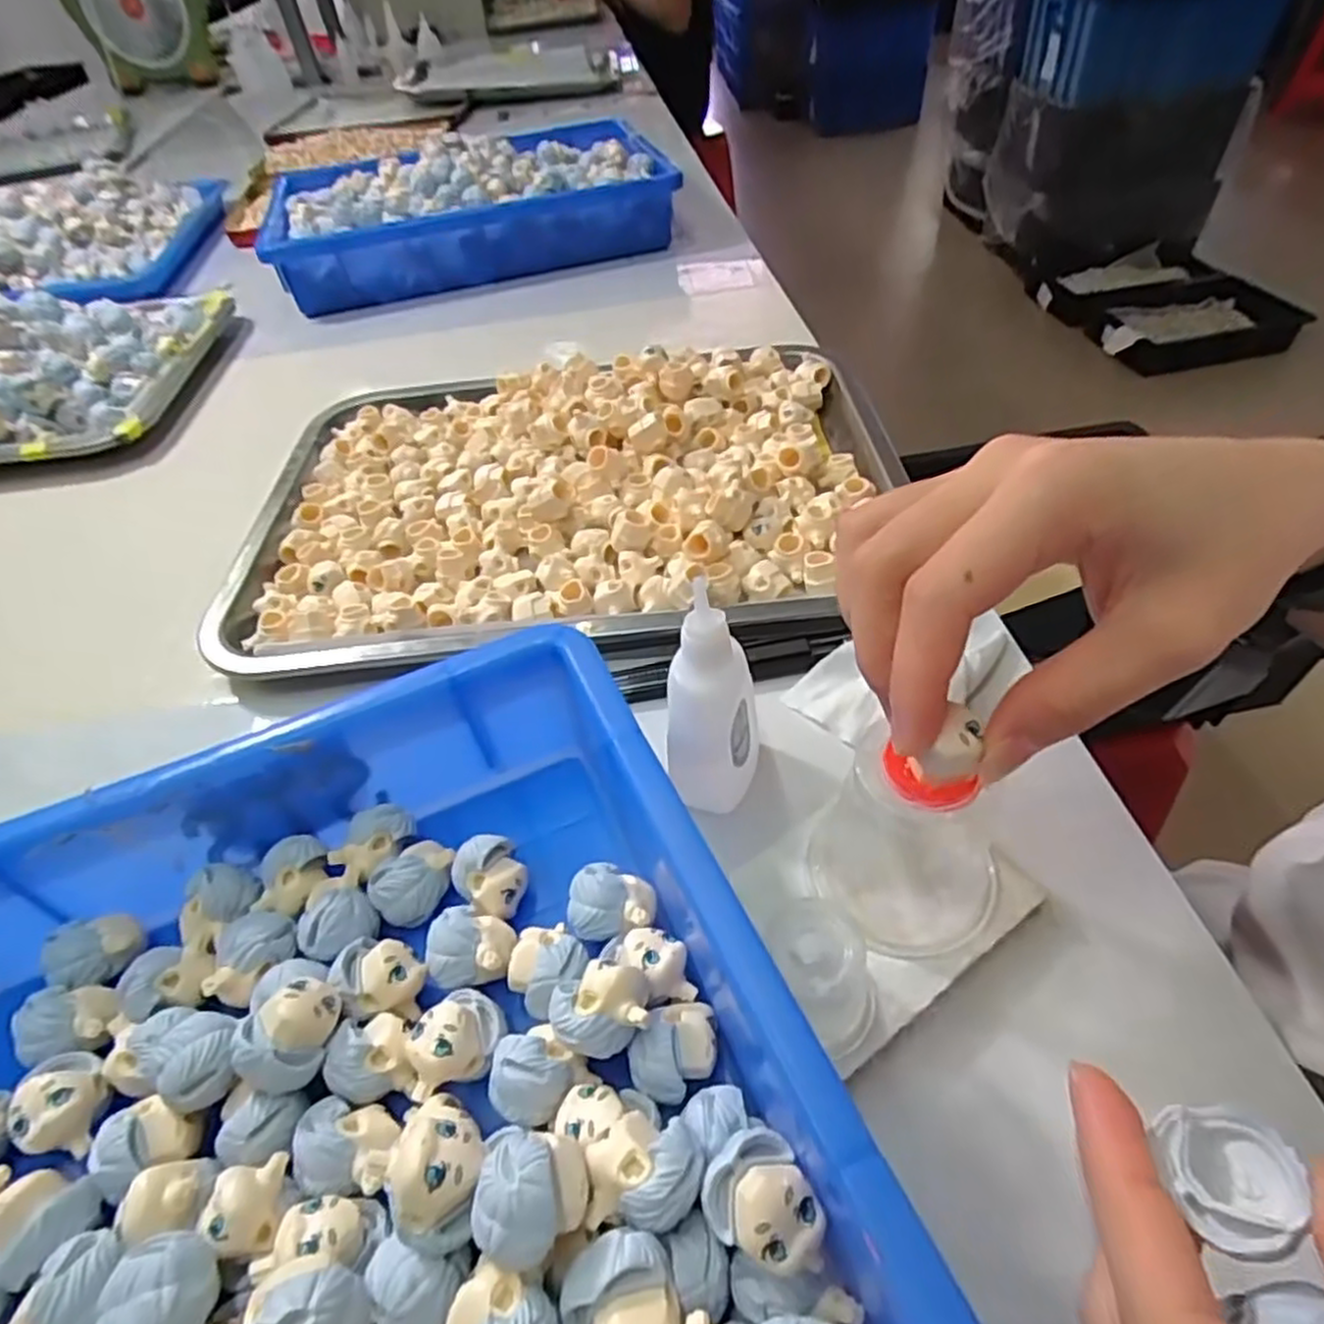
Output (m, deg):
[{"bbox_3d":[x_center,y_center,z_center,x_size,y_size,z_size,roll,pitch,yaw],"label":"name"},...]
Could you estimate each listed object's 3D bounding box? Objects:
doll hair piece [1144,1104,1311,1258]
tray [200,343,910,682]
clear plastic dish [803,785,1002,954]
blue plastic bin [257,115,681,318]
[{"bbox_3d":[0.107,0.096,0.139,0.022,0.011,0.023,-1,47,5],"label":"doll hair piece"},{"bbox_3d":[-0.055,-0.104,0.417,0.352,0.033,0.248,-6,47,0],"label":"tray"},{"bbox_3d":[0.079,0.070,0.252,0.052,0.014,0.056,-3,47,3],"label":"clear plastic dish"},{"bbox_3d":[-0.190,-0.452,0.742,0.369,0.074,0.230,-14,47,-7],"label":"blue plastic bin"}]

